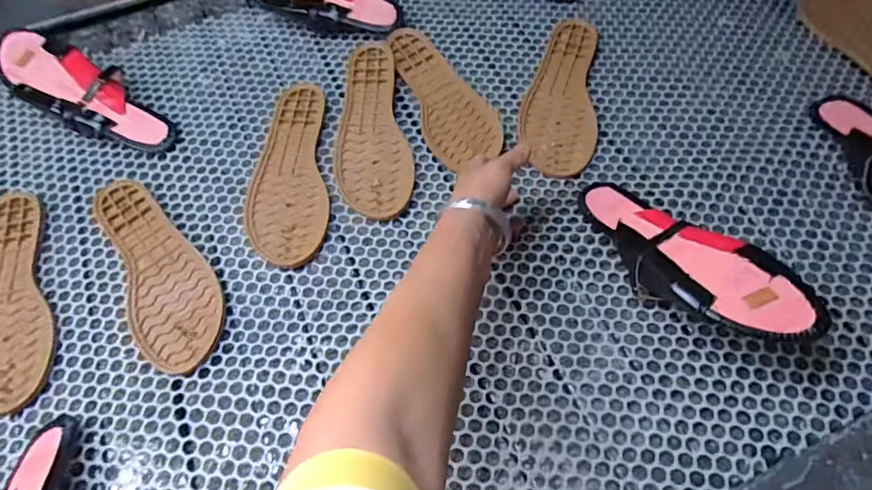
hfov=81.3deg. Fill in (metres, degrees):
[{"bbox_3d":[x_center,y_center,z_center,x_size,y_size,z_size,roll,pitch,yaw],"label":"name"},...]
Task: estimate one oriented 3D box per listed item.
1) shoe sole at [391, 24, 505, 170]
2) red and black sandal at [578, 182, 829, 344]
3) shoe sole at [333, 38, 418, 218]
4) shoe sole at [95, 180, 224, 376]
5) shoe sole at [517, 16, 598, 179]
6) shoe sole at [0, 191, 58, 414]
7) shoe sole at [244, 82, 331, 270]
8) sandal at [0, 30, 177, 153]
[{"bbox_3d":[0.008,-0.186,0.619,0.083,0.015,0.223,-21,63,-9],"label":"shoe sole"},{"bbox_3d":[0.223,0.012,0.474,0.090,0.049,0.245,-34,46,-15],"label":"red and black sandal"},{"bbox_3d":[-0.079,-0.142,0.601,0.084,0.025,0.243,-10,62,-2],"label":"shoe sole"},{"bbox_3d":[-0.288,0.018,0.531,0.084,0.008,0.248,-28,64,-12],"label":"shoe sole"},{"bbox_3d":[0.153,-0.188,0.618,0.086,0.008,0.241,9,65,7],"label":"shoe sole"},{"bbox_3d":[-0.437,0.049,0.522,0.092,0.019,0.245,-17,62,-6],"label":"shoe sole"},{"bbox_3d":[-0.162,-0.089,0.580,0.087,0.008,0.241,-1,62,2],"label":"shoe sole"},{"bbox_3d":[-0.410,-0.184,0.600,0.219,0.077,0.097,24,66,15],"label":"sandal"}]

